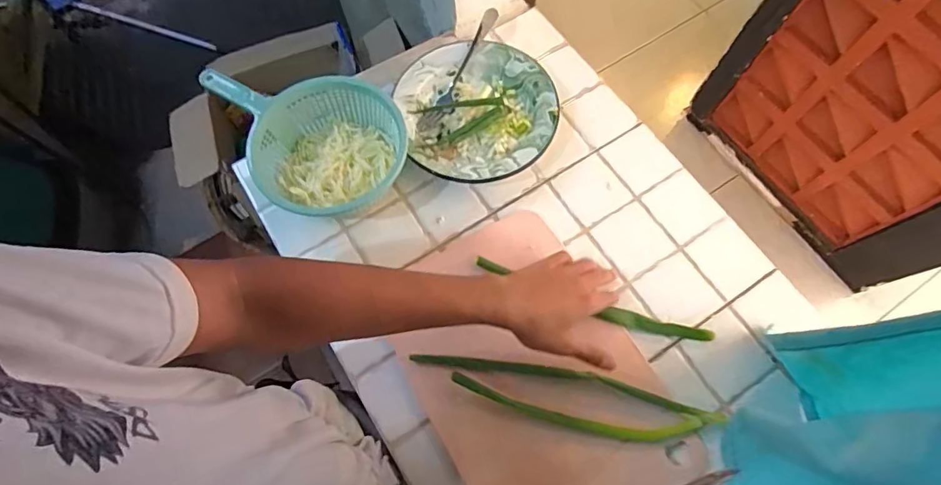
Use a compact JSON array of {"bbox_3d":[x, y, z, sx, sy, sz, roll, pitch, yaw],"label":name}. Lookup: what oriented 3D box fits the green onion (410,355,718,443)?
[{"bbox_3d":[0.103,0.166,0.521,0.333,0.023,0.055,13,72,6],"label":"green onion"}]

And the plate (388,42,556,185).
[{"bbox_3d":[0.011,-0.173,0.644,0.199,0.037,0.210,0,71,1],"label":"plate"}]

